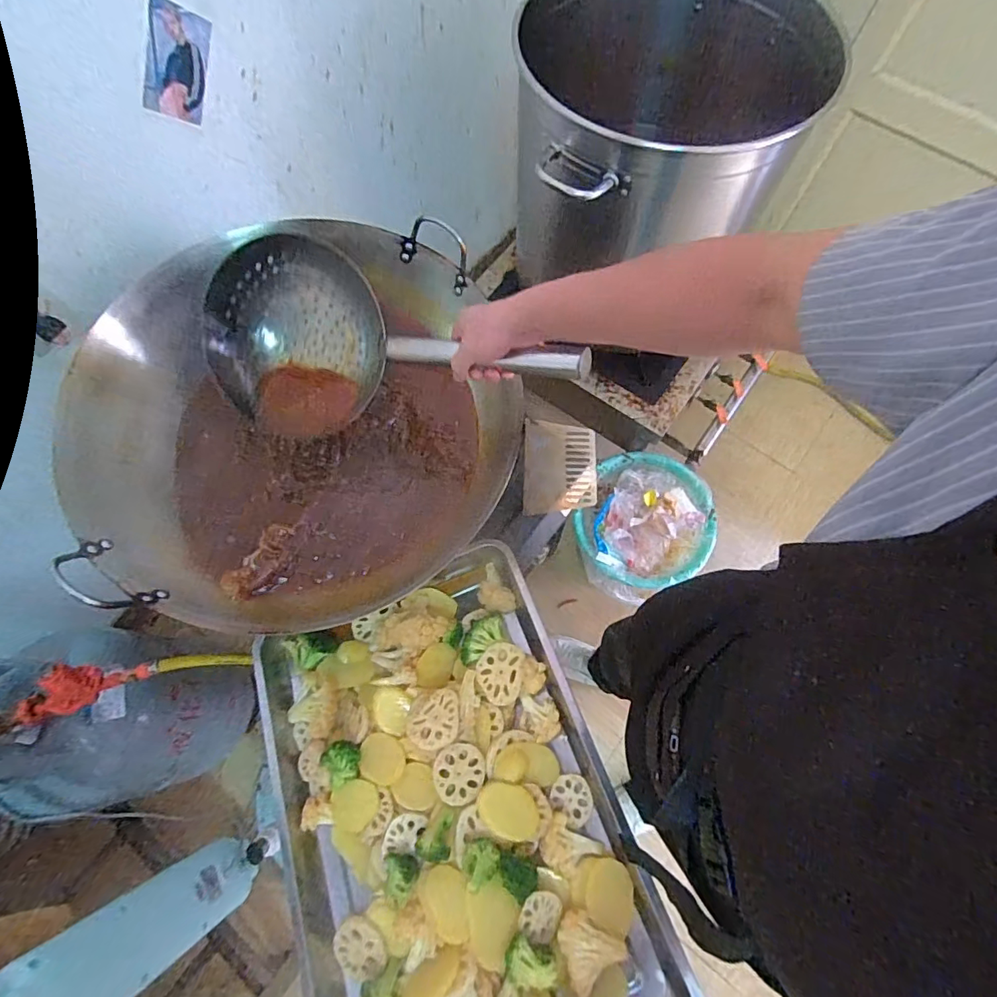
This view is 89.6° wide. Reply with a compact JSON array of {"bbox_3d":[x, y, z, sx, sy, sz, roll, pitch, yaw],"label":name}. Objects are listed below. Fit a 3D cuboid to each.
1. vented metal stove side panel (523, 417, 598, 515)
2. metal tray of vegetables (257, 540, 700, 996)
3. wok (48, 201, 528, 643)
[{"bbox_3d":[0.099,-0.053,0.811,0.114,0.010,0.154,1,72,1],"label":"vented metal stove side panel"},{"bbox_3d":[-0.069,0.352,0.591,0.375,0.064,0.539,-19,63,-9],"label":"metal tray of vegetables"},{"bbox_3d":[-0.245,-0.113,0.679,0.505,0.185,0.557,17,73,6],"label":"wok"}]

